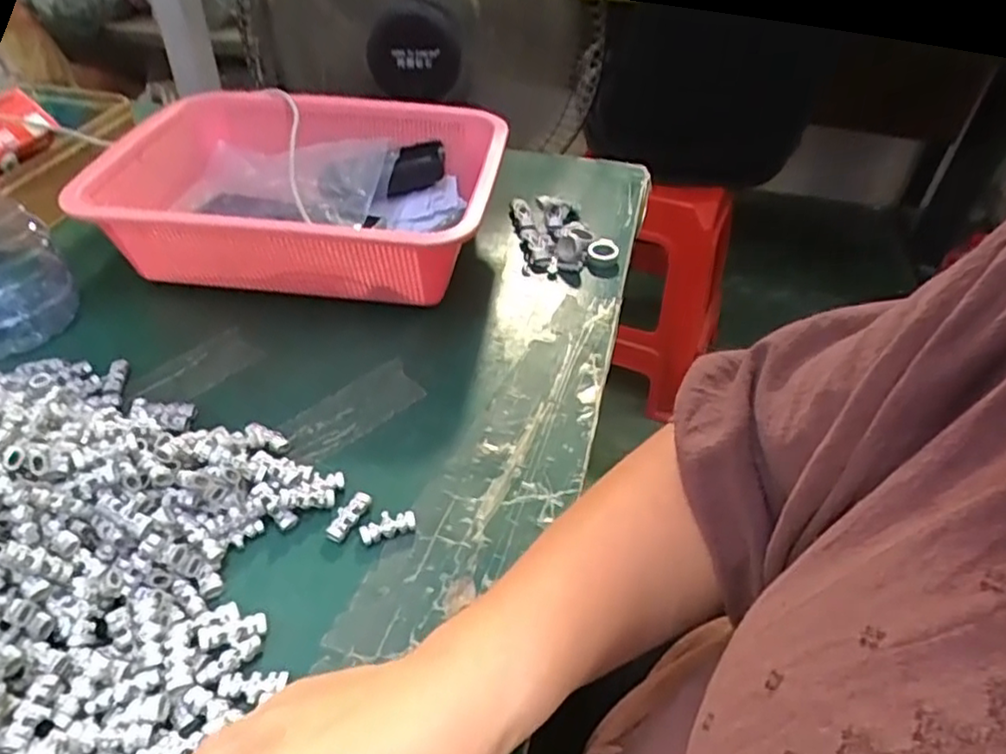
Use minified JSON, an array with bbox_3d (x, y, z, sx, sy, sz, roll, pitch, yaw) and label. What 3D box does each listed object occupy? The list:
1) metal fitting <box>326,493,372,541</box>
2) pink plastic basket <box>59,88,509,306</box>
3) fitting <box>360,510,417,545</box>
[{"bbox_3d":[-0.085,0.075,0.371,0.011,0.007,0.029,23,47,23],"label":"metal fitting"},{"bbox_3d":[-0.153,-0.145,0.551,0.296,0.096,0.208,8,43,8],"label":"pink plastic basket"},{"bbox_3d":[-0.063,0.081,0.368,0.029,0.007,0.014,-17,45,-18],"label":"fitting"}]

